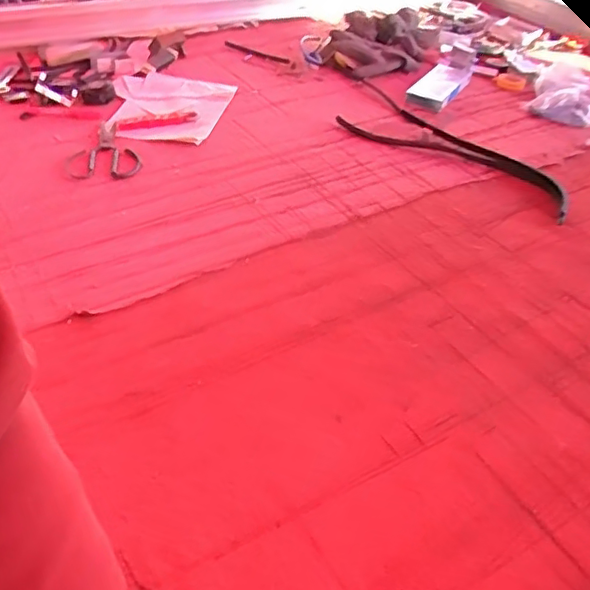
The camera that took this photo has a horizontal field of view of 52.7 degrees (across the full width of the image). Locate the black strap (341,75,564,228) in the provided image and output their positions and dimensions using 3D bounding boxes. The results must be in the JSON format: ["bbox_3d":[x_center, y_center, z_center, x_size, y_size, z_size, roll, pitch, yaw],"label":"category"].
[{"bbox_3d":[0.253,-0.245,1.009,0.135,0.026,0.502,-34,55,-24],"label":"black strap"}]

